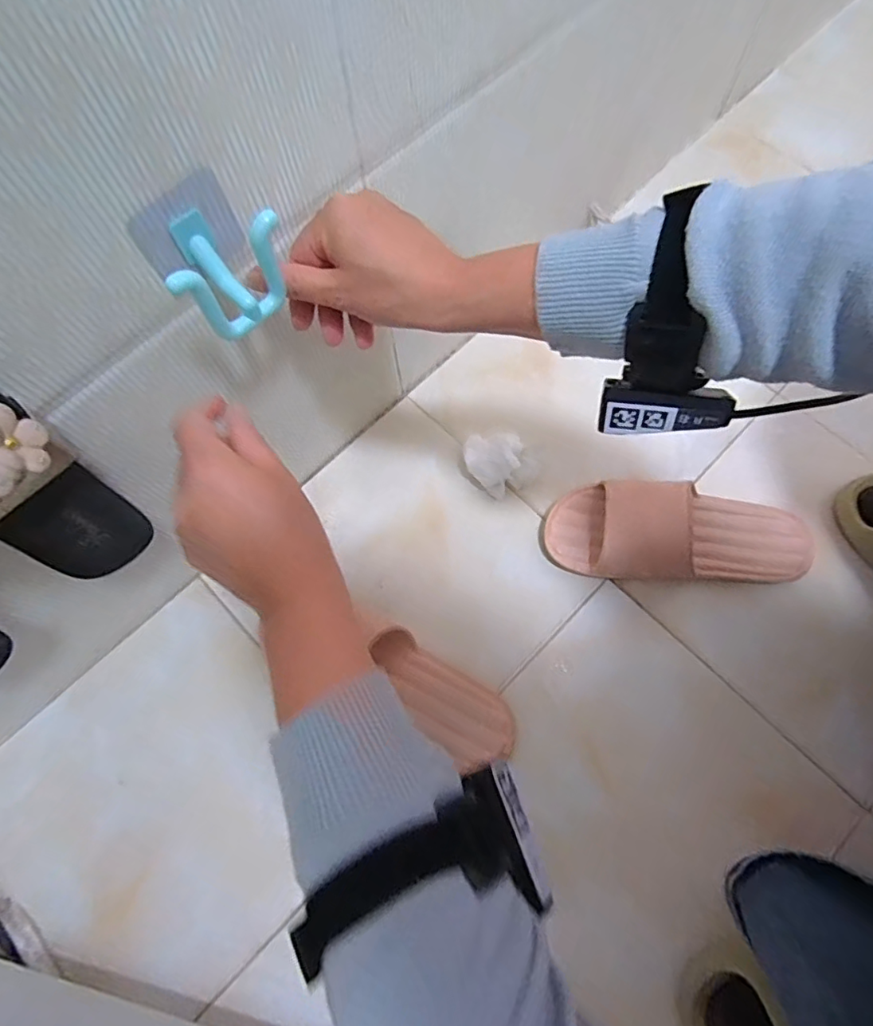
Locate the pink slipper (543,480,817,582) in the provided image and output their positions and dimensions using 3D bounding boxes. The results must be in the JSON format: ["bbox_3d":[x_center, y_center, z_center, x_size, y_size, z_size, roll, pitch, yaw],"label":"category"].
[{"bbox_3d":[0.245,0.020,0.532,0.258,0.065,0.095,6,72,3],"label":"pink slipper"}]

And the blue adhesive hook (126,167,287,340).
[{"bbox_3d":[-0.123,-0.143,0.304,0.062,0.054,0.053,-41,76,-11],"label":"blue adhesive hook"}]

